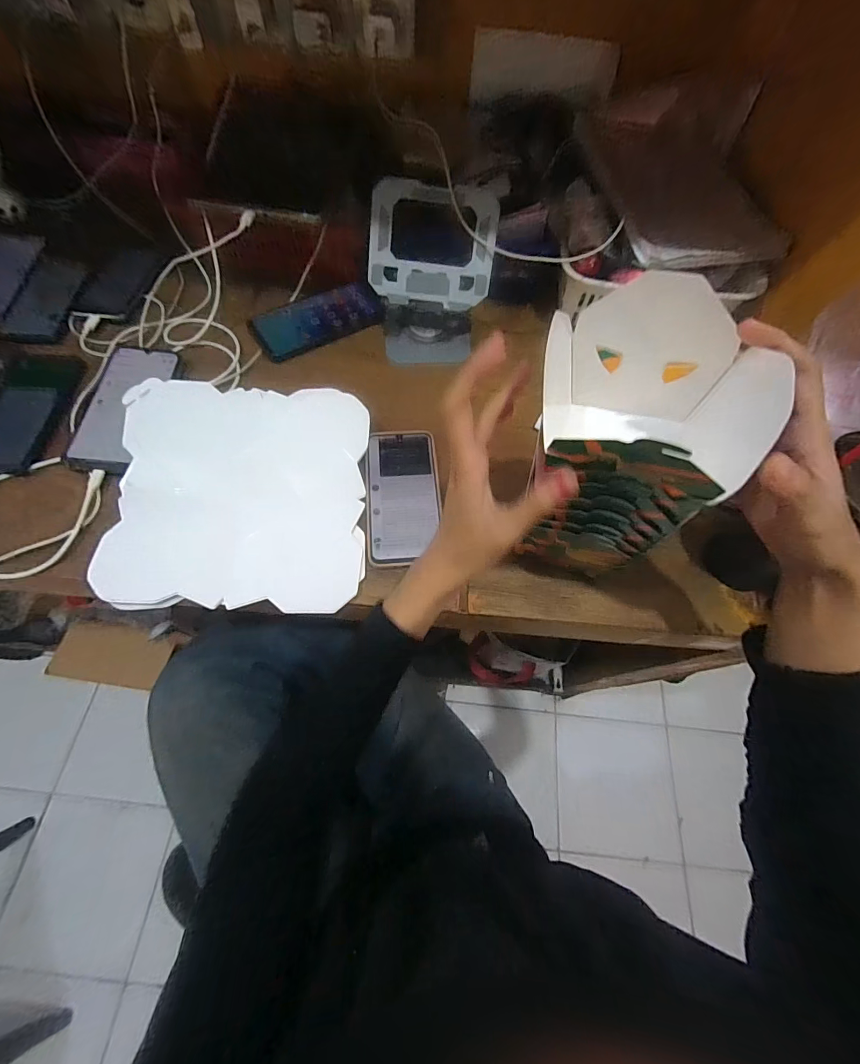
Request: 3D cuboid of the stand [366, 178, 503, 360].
[{"bbox_3d":[0.000,-0.315,0.523,0.152,0.152,0.118,3,65,-3],"label":"stand"}]

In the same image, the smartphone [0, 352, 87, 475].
[{"bbox_3d":[-0.473,-0.141,0.484,0.090,0.011,0.168,4,65,-2],"label":"smartphone"}]

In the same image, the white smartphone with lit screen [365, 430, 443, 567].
[{"bbox_3d":[-0.029,-0.044,0.463,0.082,0.008,0.168,-3,65,-5],"label":"white smartphone with lit screen"}]

